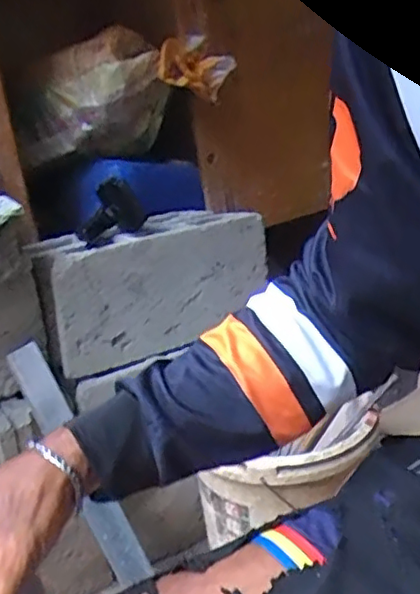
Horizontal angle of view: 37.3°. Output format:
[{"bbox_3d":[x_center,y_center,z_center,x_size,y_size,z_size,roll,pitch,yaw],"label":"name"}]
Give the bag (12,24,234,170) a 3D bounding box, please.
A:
[{"bbox_3d":[-0.179,-0.397,1.215,0.407,0.212,0.139,-13,21,-20],"label":"bag"}]

